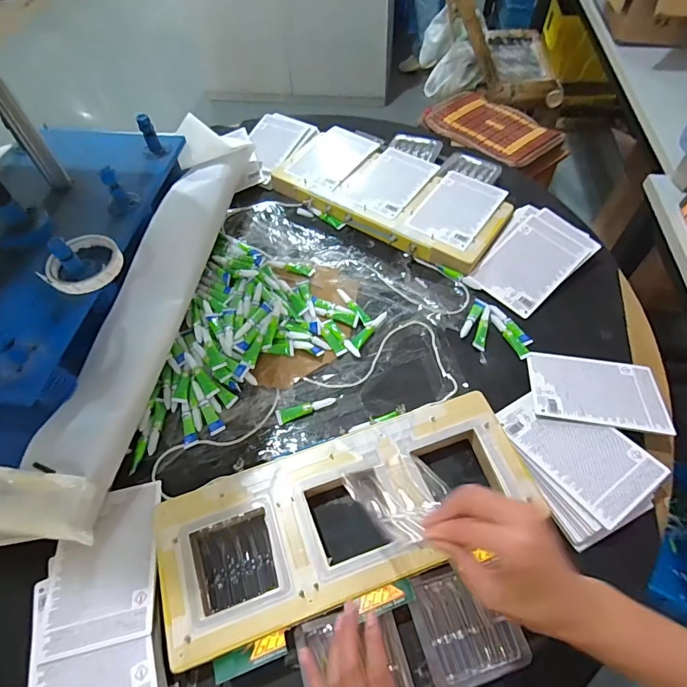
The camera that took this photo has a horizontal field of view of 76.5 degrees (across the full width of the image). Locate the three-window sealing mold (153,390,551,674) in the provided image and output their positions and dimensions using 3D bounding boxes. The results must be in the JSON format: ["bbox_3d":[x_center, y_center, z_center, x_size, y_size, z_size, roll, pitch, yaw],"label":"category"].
[{"bbox_3d":[0.006,0.196,0.507,0.424,0.031,0.169,-18,58,-9],"label":"three-window sealing mold"}]

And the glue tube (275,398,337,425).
[{"bbox_3d":[-0.052,0.090,0.604,0.083,0.008,0.019,-17,57,-8],"label":"glue tube"}]

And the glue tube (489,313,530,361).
[{"bbox_3d":[0.250,-0.012,0.656,0.018,0.006,0.085,-21,58,-11],"label":"glue tube"}]

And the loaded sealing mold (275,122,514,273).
[{"bbox_3d":[0.087,-0.284,0.814,0.428,0.038,0.208,31,63,21],"label":"loaded sealing mold"}]

